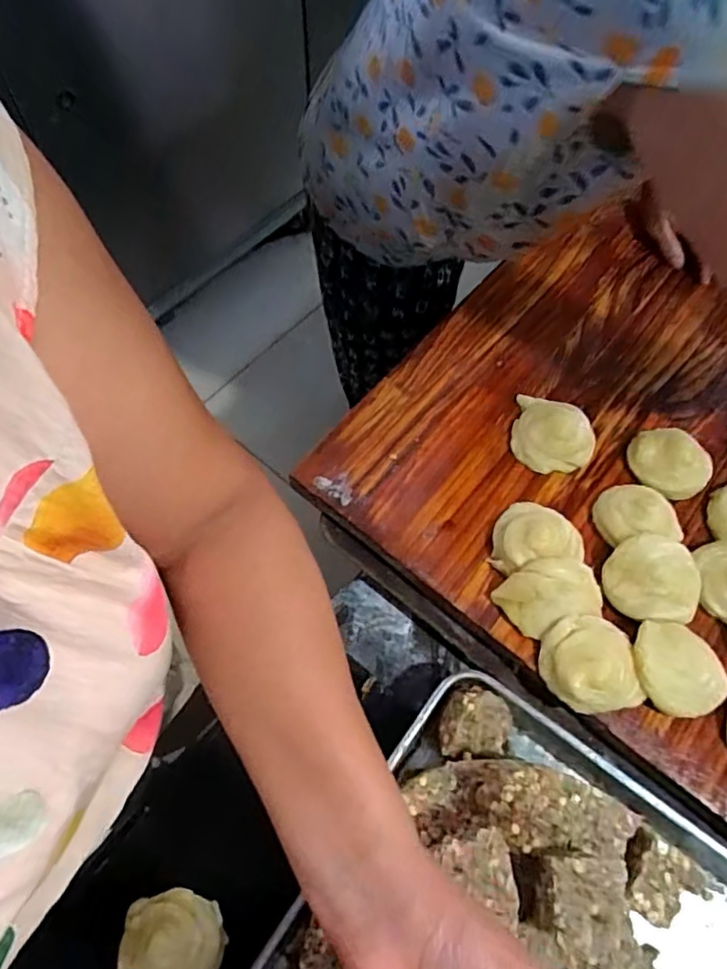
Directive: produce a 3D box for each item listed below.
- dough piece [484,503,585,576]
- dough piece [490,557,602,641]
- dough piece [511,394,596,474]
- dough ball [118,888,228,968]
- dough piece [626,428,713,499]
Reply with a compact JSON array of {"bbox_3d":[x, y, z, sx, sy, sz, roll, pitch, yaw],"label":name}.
[{"bbox_3d":[0.165,0.047,0.585,0.089,0.030,0.070,-9,64,-5],"label":"dough piece"},{"bbox_3d":[0.173,0.101,0.556,0.094,0.021,0.060,-19,66,-10],"label":"dough piece"},{"bbox_3d":[0.203,-0.056,0.645,0.084,0.031,0.085,15,65,6],"label":"dough piece"},{"bbox_3d":[-0.149,0.362,0.470,0.076,0.048,0.075,0,64,-1],"label":"dough ball"},{"bbox_3d":[0.317,-0.023,0.629,0.070,0.026,0.079,-24,67,-12],"label":"dough piece"}]

